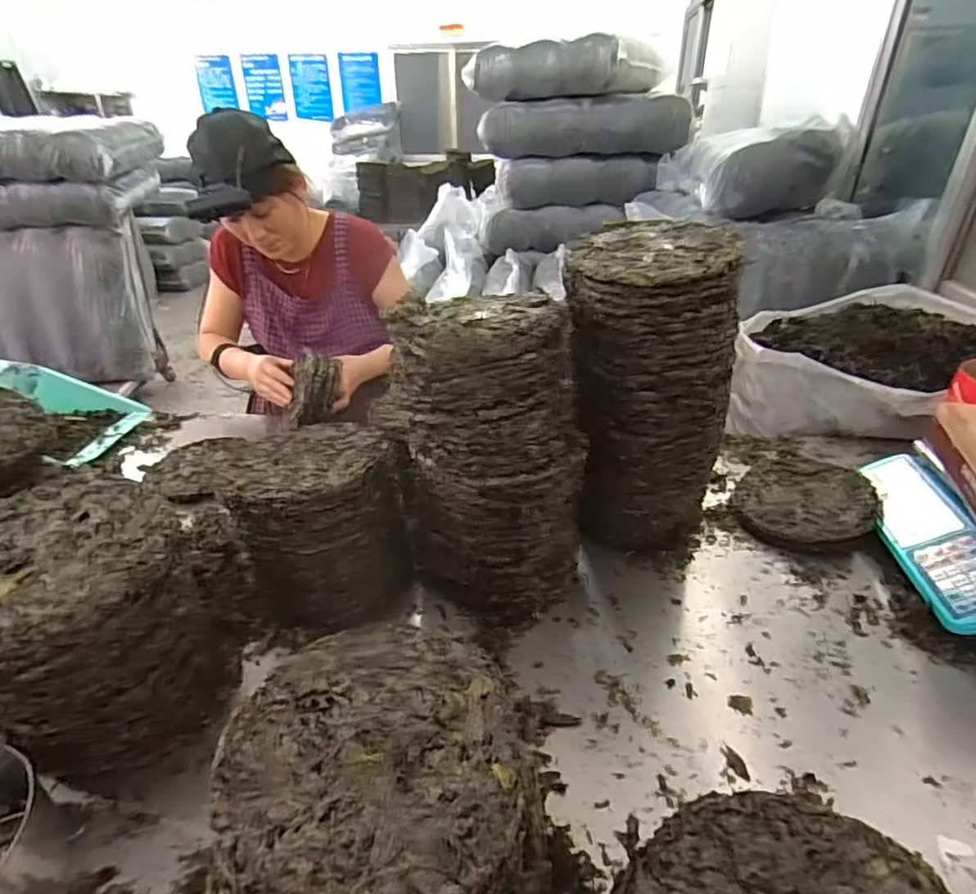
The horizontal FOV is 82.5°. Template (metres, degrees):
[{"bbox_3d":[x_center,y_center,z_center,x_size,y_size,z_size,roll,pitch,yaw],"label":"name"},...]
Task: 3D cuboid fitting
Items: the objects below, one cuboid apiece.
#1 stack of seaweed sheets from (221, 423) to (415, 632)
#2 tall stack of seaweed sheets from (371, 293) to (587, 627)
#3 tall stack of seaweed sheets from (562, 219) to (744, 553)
[{"bbox_3d":[-0.217,0.106,0.732,0.212,0.226,0.186,-14,33,-20],"label":"stack of seaweed sheets"},{"bbox_3d":[0.002,0.020,0.687,0.189,0.373,0.187,24,39,35],"label":"tall stack of seaweed sheets"},{"bbox_3d":[0.215,-0.059,0.766,0.209,0.426,0.224,13,34,23],"label":"tall stack of seaweed sheets"}]

